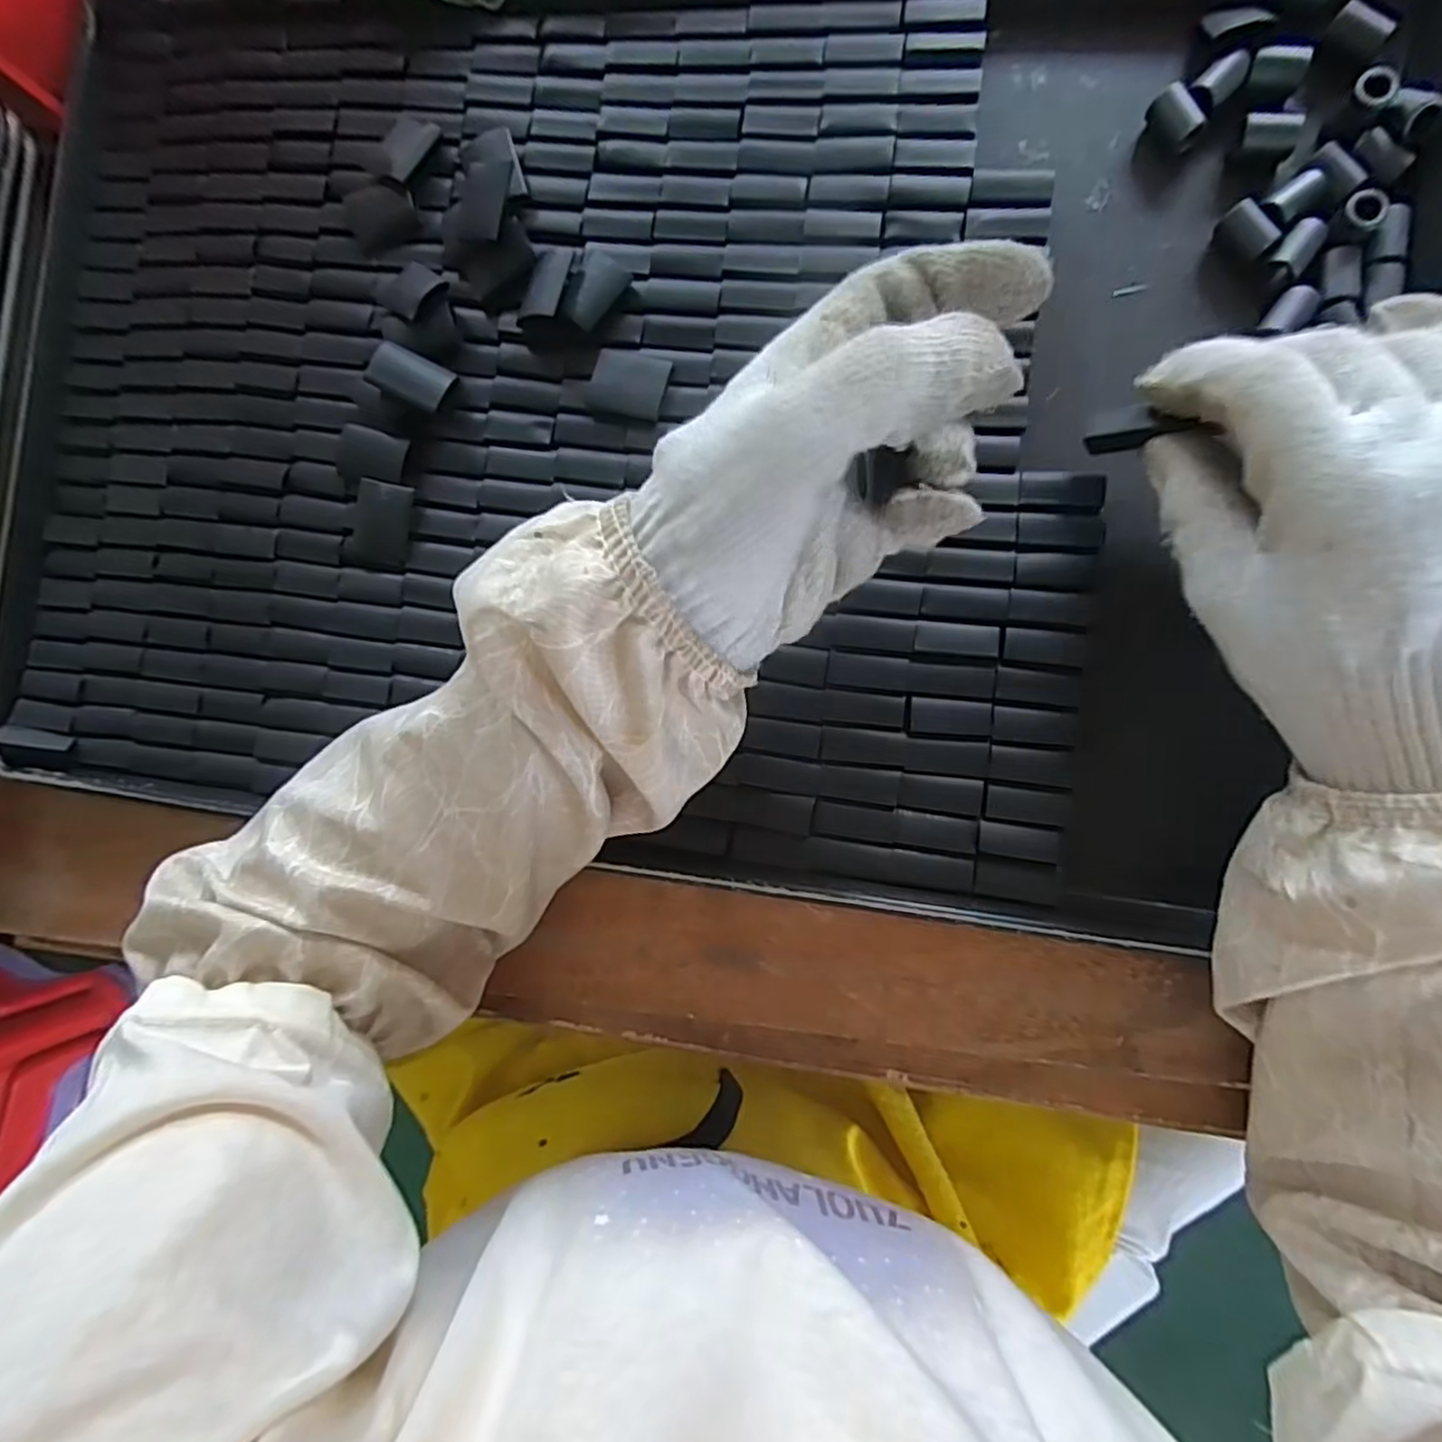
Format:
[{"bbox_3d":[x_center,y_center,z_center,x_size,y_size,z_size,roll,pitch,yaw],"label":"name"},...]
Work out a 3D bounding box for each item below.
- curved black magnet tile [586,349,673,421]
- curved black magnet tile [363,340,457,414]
[{"bbox_3d":[-0.039,-0.142,0.298,0.031,0.005,0.025,15,90,7],"label":"curved black magnet tile"},{"bbox_3d":[-0.132,-0.146,0.303,0.030,0.017,0.021,25,92,7],"label":"curved black magnet tile"}]

